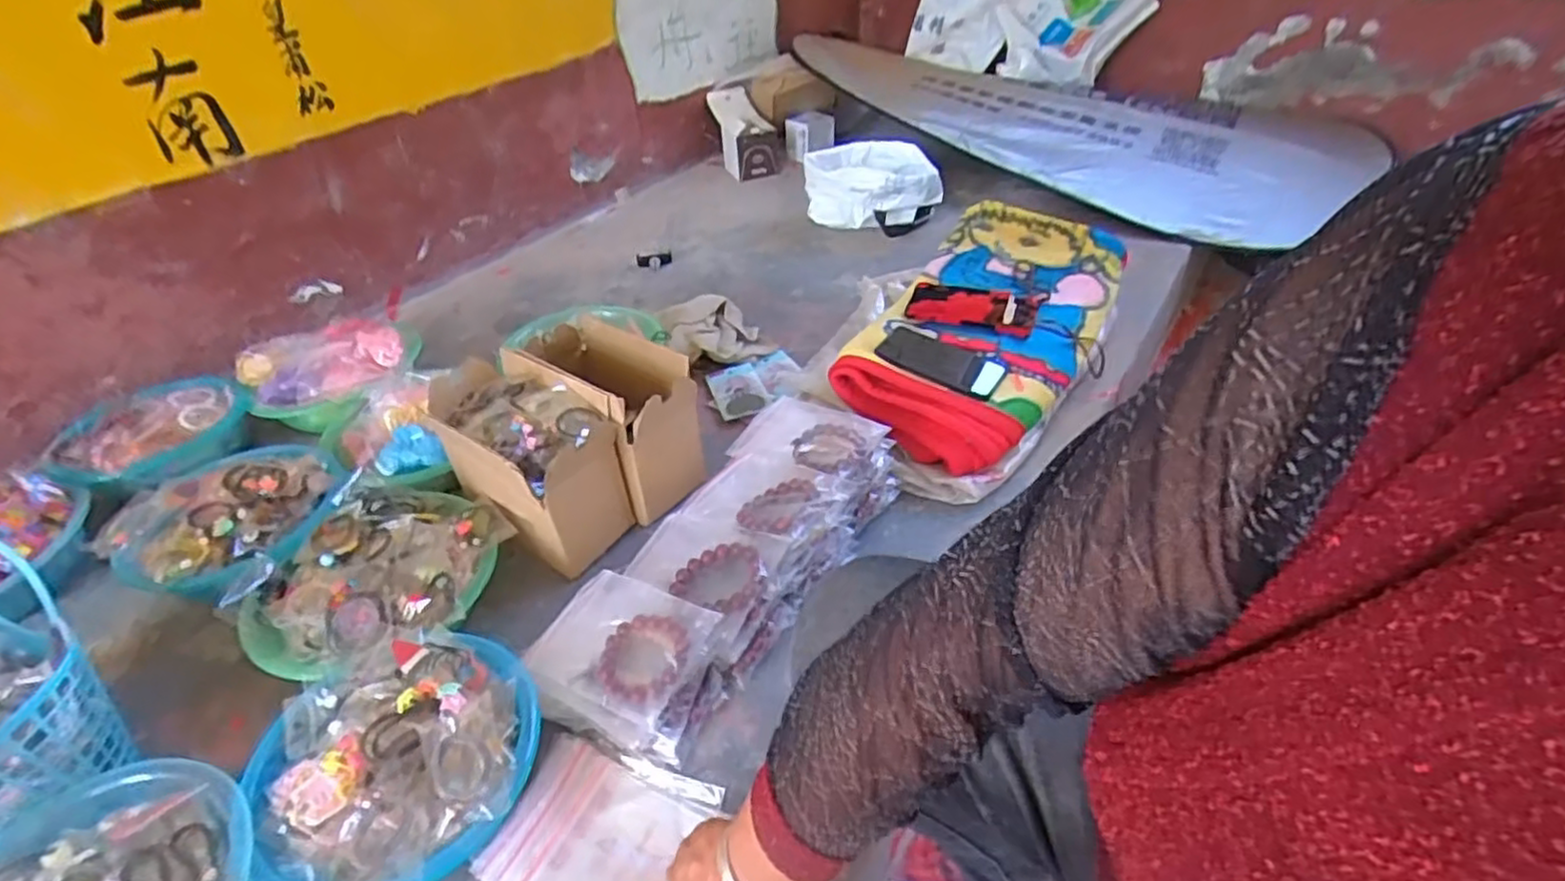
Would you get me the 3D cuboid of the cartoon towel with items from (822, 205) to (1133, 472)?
[{"bbox_3d":[0.301,-0.167,1.063,0.276,0.137,0.541,22,46,28],"label":"cartoon towel with items"}]

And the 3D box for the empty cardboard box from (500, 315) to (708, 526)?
[{"bbox_3d":[-0.210,-0.026,0.894,0.227,0.195,0.115,22,46,28],"label":"empty cardboard box"}]

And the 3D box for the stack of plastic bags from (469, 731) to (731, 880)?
[{"bbox_3d":[-0.150,0.327,0.587,0.157,0.030,0.146,9,41,15],"label":"stack of plastic bags"}]

